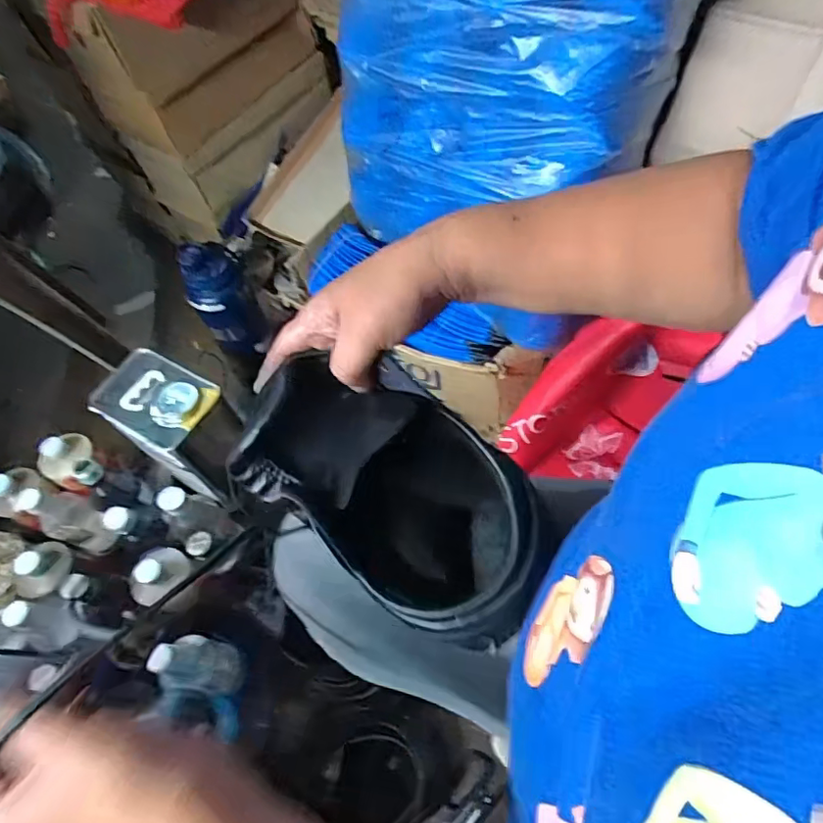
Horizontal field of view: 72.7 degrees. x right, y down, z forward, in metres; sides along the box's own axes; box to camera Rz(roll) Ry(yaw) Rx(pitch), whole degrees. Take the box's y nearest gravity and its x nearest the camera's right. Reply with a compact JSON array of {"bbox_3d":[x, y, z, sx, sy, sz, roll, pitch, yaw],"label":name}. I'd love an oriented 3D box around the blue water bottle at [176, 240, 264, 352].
[{"bbox_3d":[-0.280,-0.160,0.846,0.083,0.203,0.075,-24,62,-9],"label":"blue water bottle"}]

